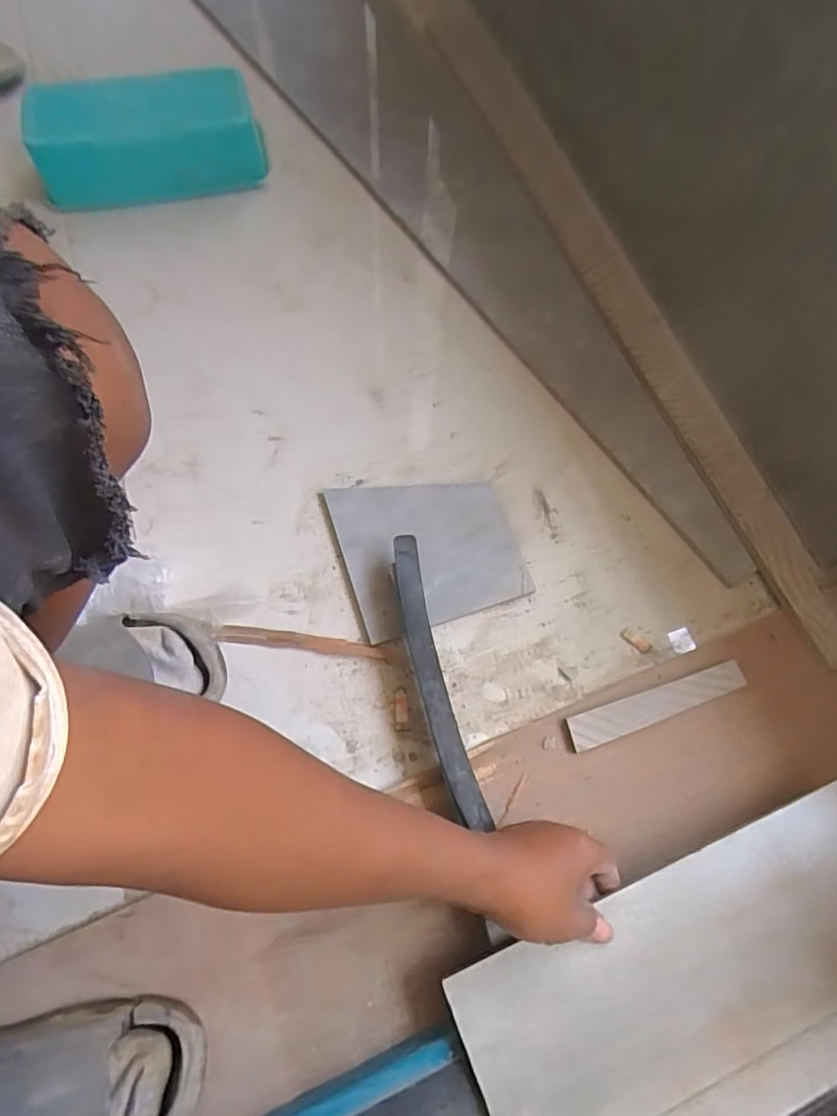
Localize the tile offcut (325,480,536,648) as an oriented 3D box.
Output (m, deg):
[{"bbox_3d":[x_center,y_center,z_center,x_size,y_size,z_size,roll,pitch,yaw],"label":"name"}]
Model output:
[{"bbox_3d":[0.008,-0.014,0.530,0.152,0.009,0.146,-18,70,-6],"label":"tile offcut"}]

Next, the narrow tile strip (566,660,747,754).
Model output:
[{"bbox_3d":[0.202,0.124,0.491,0.158,0.009,0.027,-19,70,-6],"label":"narrow tile strip"}]

